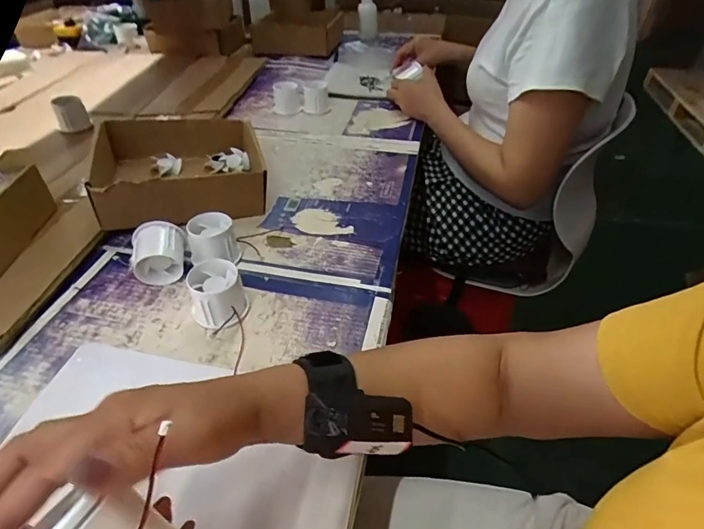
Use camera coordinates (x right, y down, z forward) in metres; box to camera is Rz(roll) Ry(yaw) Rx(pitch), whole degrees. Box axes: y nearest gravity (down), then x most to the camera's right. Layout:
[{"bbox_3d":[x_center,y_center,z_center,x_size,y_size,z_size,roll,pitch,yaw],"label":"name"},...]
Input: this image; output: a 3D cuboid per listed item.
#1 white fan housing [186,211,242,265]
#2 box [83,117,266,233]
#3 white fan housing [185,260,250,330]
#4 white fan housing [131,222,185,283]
[{"bbox_3d":[-0.162,-0.028,0.493,0.056,0.049,0.048,19,45,18],"label":"white fan housing"},{"bbox_3d":[-0.239,-0.136,0.594,0.207,0.076,0.182,-15,45,-17],"label":"box"},{"bbox_3d":[-0.139,0.030,0.434,0.055,0.047,0.059,-16,45,-18],"label":"white fan housing"},{"bbox_3d":[-0.217,-0.011,0.473,0.054,0.056,0.048,-7,43,-9],"label":"white fan housing"}]

